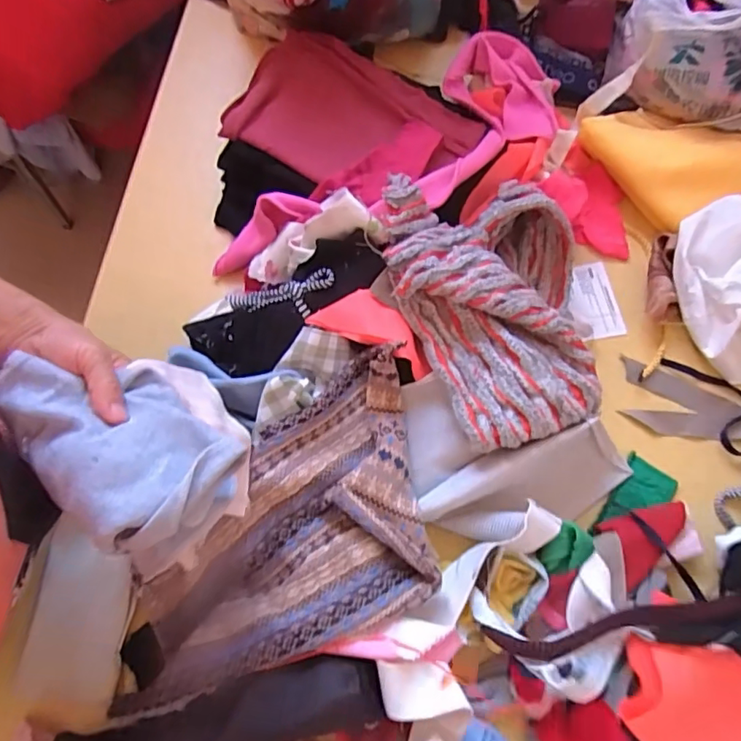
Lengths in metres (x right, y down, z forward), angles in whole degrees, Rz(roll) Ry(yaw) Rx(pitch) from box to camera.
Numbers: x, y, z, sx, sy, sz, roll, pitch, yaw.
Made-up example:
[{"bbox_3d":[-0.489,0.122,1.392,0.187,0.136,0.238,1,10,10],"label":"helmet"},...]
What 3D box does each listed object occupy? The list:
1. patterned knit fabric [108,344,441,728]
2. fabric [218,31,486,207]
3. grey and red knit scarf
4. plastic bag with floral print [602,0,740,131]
[{"bbox_3d":[-0.074,0.176,0.512,0.387,0.071,0.200,-42,77,-12],"label":"patterned knit fabric"},{"bbox_3d":[-0.028,-0.296,0.644,0.271,0.035,0.206,38,76,11],"label":"fabric"},{"bbox_3d":[0.128,-0.071,0.574,0.203,0.080,0.298,-11,73,-3],"label":"grey and red knit scarf"},{"bbox_3d":[0.413,-0.391,0.669,0.213,0.155,0.162,22,74,7],"label":"plastic bag with floral print"}]

